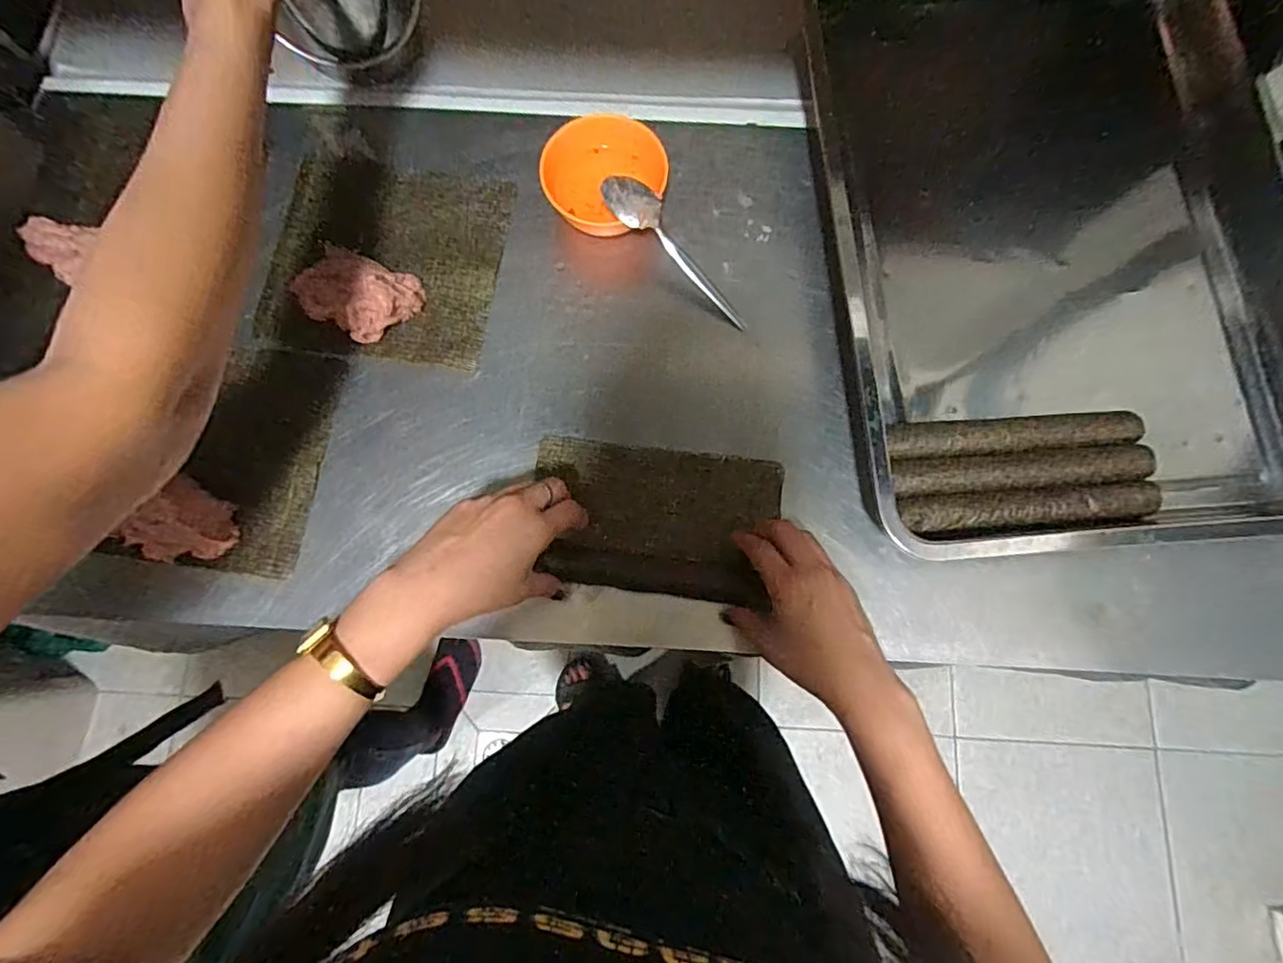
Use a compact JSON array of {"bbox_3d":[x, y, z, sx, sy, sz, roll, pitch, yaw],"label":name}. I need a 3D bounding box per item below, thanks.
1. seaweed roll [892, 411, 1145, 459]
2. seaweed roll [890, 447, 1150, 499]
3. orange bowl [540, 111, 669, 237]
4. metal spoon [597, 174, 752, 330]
[{"bbox_3d":[0.298,-0.036,0.487,0.206,0.032,0.030,-4,79,-2],"label":"seaweed roll"},{"bbox_3d":[0.302,-0.006,0.482,0.208,0.032,0.030,-4,79,-2],"label":"seaweed roll"},{"bbox_3d":[-0.032,-0.267,0.521,0.107,0.048,0.092,8,79,1],"label":"orange bowl"},{"bbox_3d":[0.032,-0.196,0.510,0.164,0.024,0.037,43,81,-16],"label":"metal spoon"}]

